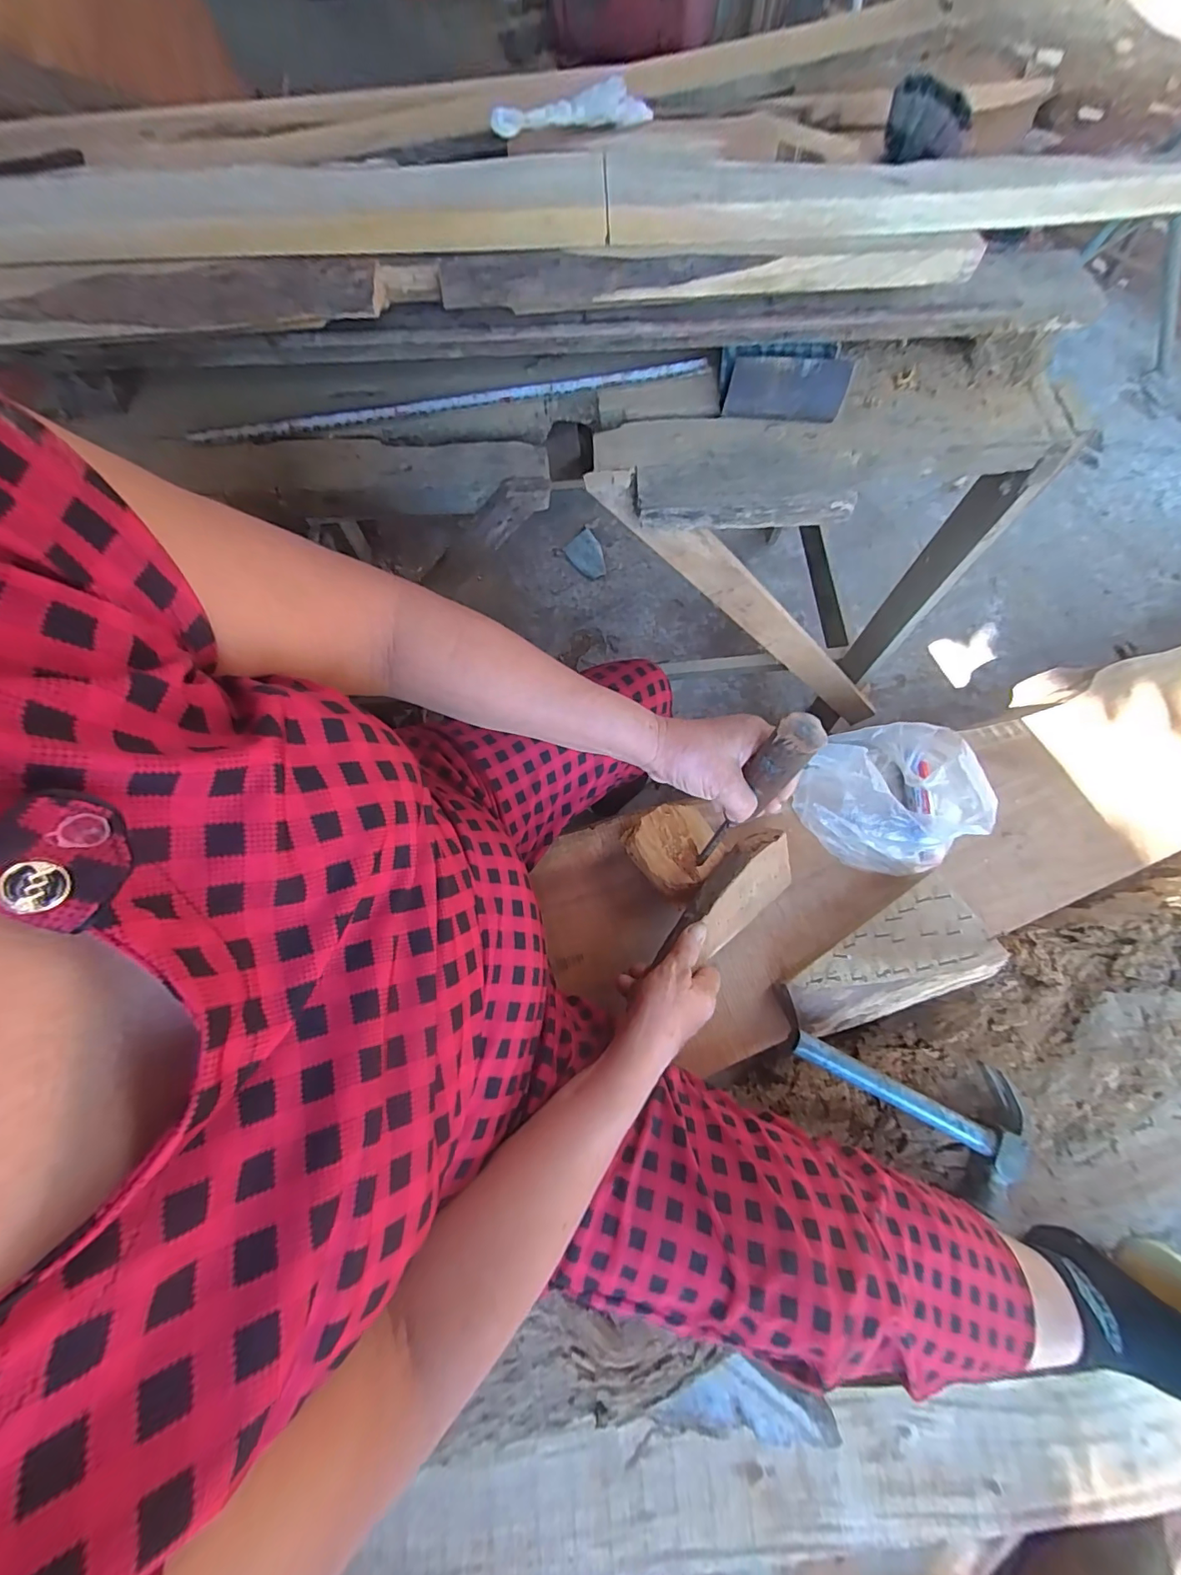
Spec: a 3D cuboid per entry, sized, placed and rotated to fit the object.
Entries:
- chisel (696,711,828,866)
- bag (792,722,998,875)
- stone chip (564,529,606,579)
[{"bbox_3d":[0.129,0.019,0.425,0.029,0.254,0.027,-21,67,-14],"label":"chisel"},{"bbox_3d":[0.351,0.008,0.593,0.179,0.104,0.190,-32,73,-12],"label":"bag"},{"bbox_3d":[-0.004,-0.548,1.175,0.081,0.009,0.129,-35,73,-13],"label":"stone chip"}]

